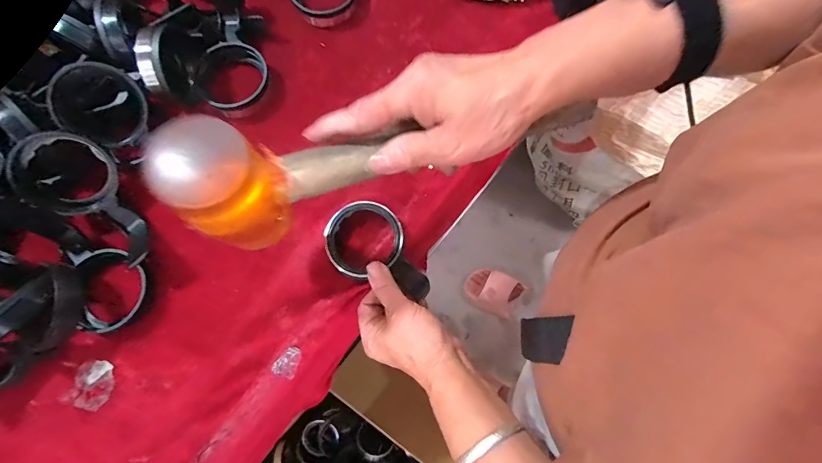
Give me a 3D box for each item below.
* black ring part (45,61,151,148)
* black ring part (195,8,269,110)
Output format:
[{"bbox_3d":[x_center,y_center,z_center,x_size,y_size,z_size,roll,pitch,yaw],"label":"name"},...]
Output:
[{"bbox_3d":[-0.275,-0.111,0.355,0.075,0.018,0.071,-3,97,-19],"label":"black ring part"},{"bbox_3d":[-0.181,-0.171,0.410,0.066,0.027,0.102,-10,77,-3],"label":"black ring part"}]

